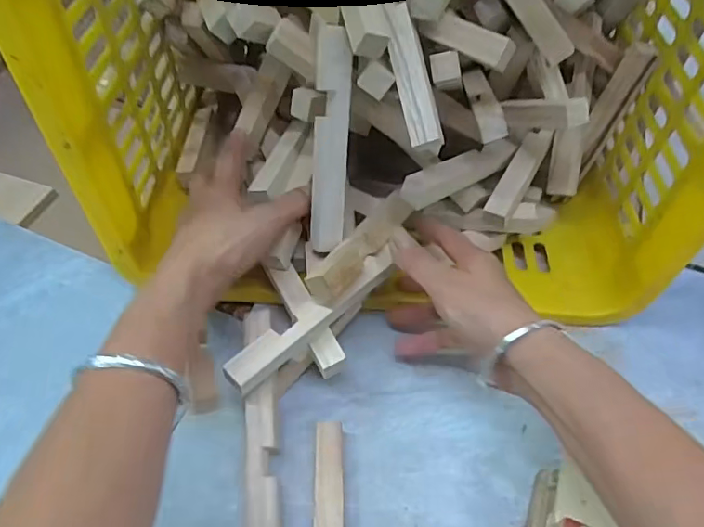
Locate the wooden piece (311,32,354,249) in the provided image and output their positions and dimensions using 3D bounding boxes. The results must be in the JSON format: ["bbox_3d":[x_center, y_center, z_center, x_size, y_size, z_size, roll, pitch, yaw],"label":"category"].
[{"bbox_3d":[-0.015,-0.083,0.367,0.024,0.147,0.017,3,14,0],"label":"wooden piece"}]

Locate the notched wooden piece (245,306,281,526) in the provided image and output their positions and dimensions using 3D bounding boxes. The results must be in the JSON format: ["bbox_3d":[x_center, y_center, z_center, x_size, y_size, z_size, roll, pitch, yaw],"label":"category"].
[{"bbox_3d":[-0.059,0.102,0.351,0.021,0.017,0.154,-3,65,-5],"label":"notched wooden piece"}]

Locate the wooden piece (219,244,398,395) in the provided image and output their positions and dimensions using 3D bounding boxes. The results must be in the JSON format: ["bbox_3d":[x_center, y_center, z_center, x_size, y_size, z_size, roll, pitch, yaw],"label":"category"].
[{"bbox_3d":[-0.023,0.036,0.363,0.019,0.015,0.143,38,59,25],"label":"wooden piece"}]

